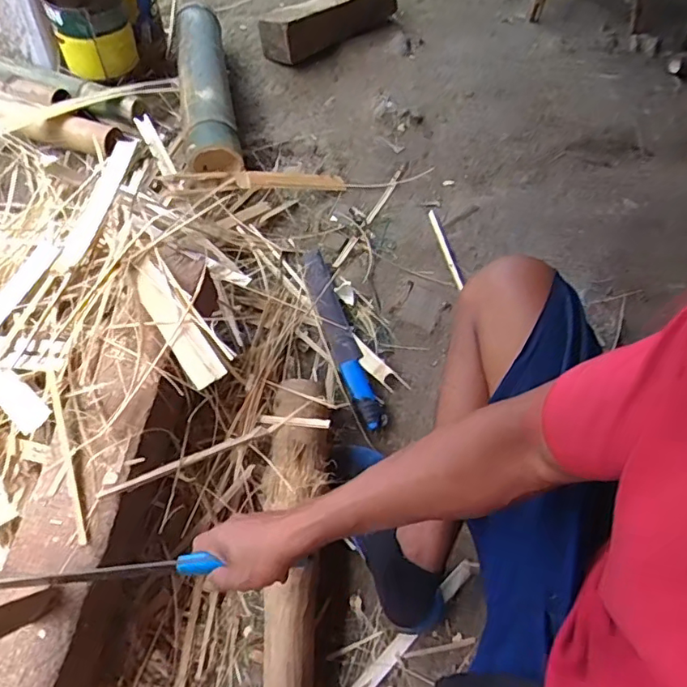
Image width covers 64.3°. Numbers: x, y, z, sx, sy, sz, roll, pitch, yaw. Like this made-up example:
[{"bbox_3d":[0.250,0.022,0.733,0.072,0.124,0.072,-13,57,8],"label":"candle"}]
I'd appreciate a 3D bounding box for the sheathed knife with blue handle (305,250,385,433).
[{"bbox_3d":[-0.009,-0.021,0.953,0.061,0.025,0.378,-9,58,-14],"label":"sheathed knife with blue handle"}]

